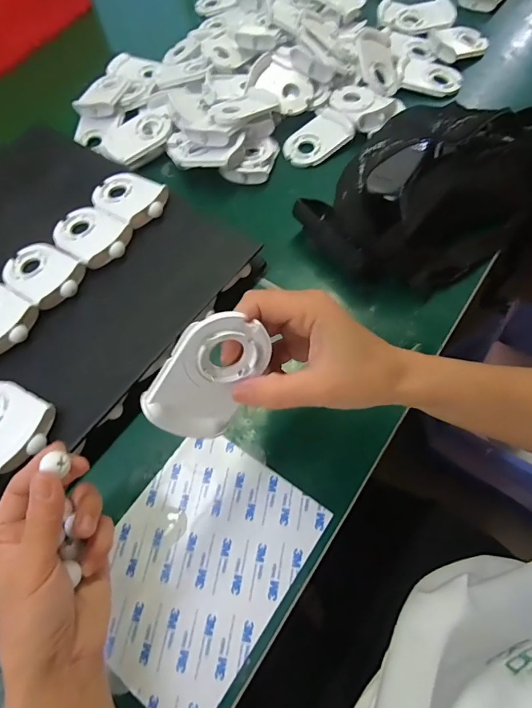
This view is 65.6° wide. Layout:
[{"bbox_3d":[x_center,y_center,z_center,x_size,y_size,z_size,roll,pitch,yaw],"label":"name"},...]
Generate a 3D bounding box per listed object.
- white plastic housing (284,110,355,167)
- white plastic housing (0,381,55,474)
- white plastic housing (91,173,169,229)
[{"bbox_3d":[0.060,-0.263,0.501,0.080,0.019,0.059,-33,66,-11],"label":"white plastic housing"},{"bbox_3d":[-0.216,0.053,0.332,0.083,0.015,0.058,23,68,15],"label":"white plastic housing"},{"bbox_3d":[-0.146,-0.169,0.438,0.085,0.017,0.056,32,71,19],"label":"white plastic housing"}]

